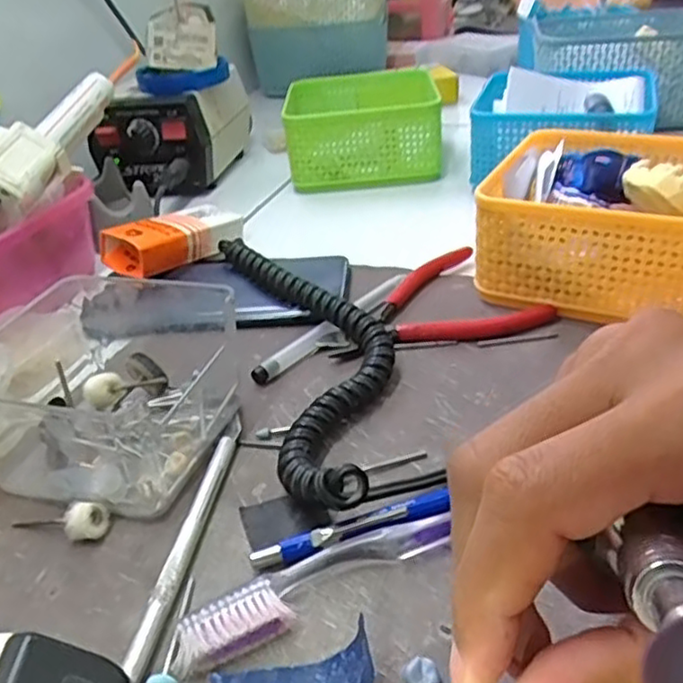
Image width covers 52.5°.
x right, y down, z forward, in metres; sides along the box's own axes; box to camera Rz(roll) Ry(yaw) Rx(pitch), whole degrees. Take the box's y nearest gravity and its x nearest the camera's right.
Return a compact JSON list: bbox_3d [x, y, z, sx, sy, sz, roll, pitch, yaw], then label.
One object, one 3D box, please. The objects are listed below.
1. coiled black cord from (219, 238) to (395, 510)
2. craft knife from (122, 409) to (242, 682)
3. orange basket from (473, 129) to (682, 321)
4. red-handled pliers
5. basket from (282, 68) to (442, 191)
[{"bbox_3d":[-0.013,0.000,0.358,0.067,0.027,0.239,-12,34,-9],"label":"coiled black cord"},{"bbox_3d":[-0.058,0.071,0.275,0.008,0.009,0.133,0,34,9],"label":"craft knife"},{"bbox_3d":[0.160,-0.073,0.410,0.130,0.065,0.137,13,38,26],"label":"orange basket"},{"bbox_3d":[0.047,-0.015,0.390,0.120,0.010,0.089,-21,36,-22],"label":"red-handled pliers"},{"bbox_3d":[0.019,-0.188,0.611,0.127,0.062,0.122,-4,33,4],"label":"basket"}]

